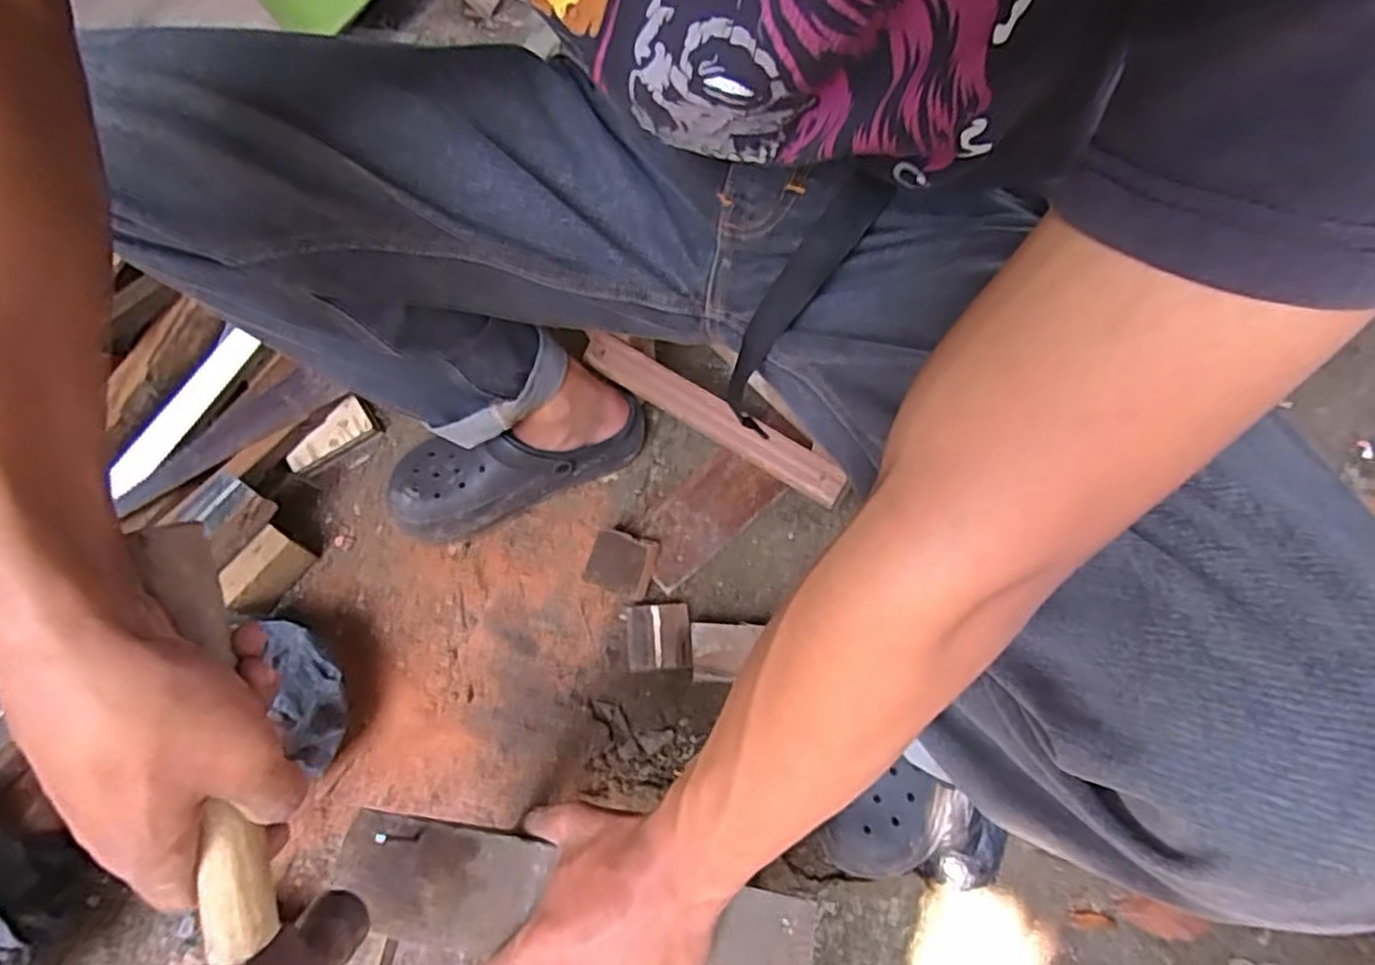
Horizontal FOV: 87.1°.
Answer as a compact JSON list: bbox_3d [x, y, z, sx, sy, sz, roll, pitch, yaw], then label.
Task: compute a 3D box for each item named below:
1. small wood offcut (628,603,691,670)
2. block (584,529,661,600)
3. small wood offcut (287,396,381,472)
[{"bbox_3d":[-0.028,0.151,0.704,0.058,0.023,0.062,-5,63,1],"label":"small wood offcut"},{"bbox_3d":[-0.067,0.082,0.721,0.064,0.031,0.057,17,65,12],"label":"block"},{"bbox_3d":[-0.398,-0.046,0.812,0.042,0.033,0.100,39,71,20],"label":"small wood offcut"}]

